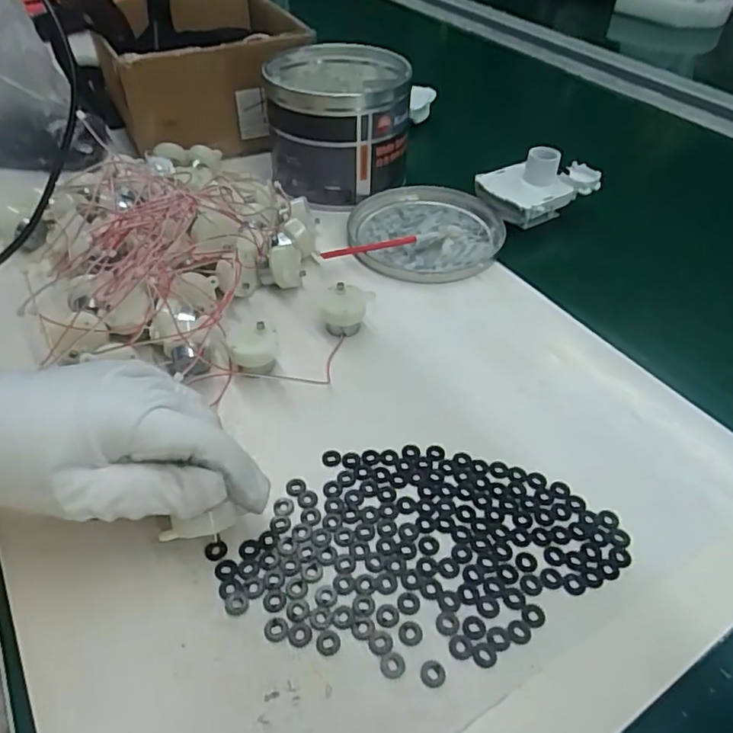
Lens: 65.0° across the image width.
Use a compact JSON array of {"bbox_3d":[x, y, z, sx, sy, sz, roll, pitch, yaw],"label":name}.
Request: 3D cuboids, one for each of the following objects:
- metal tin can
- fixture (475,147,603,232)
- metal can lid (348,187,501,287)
[{"bbox_3d":[-0.025,-0.221,0.533,0.117,0.103,0.126,0,44,0],"label":"metal tin can"},{"bbox_3d":[0.152,-0.166,0.513,0.094,0.050,0.070,-22,49,-21],"label":"fixture"},{"bbox_3d":[0.051,-0.116,0.493,0.128,0.015,0.130,0,44,0],"label":"metal can lid"}]

